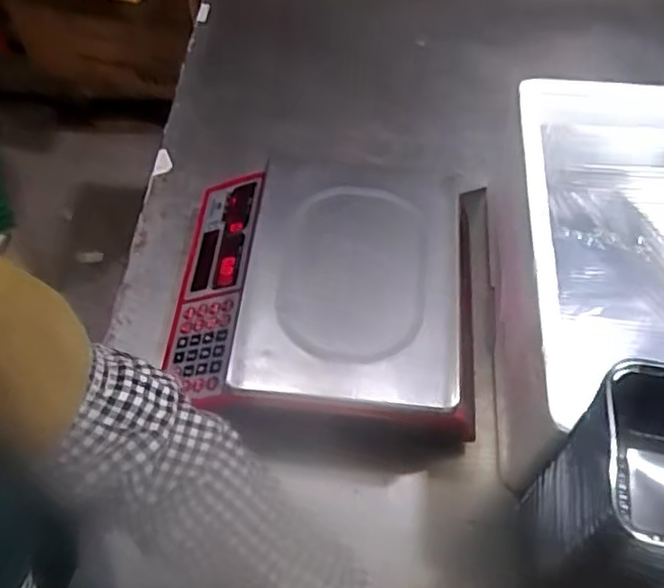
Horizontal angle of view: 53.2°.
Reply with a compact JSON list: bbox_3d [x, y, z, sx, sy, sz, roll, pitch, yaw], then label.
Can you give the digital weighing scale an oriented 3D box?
[{"bbox_3d":[-0.011,-0.003,0.725,0.325,0.096,0.307,2,59,1],"label":"digital weighing scale"}]

